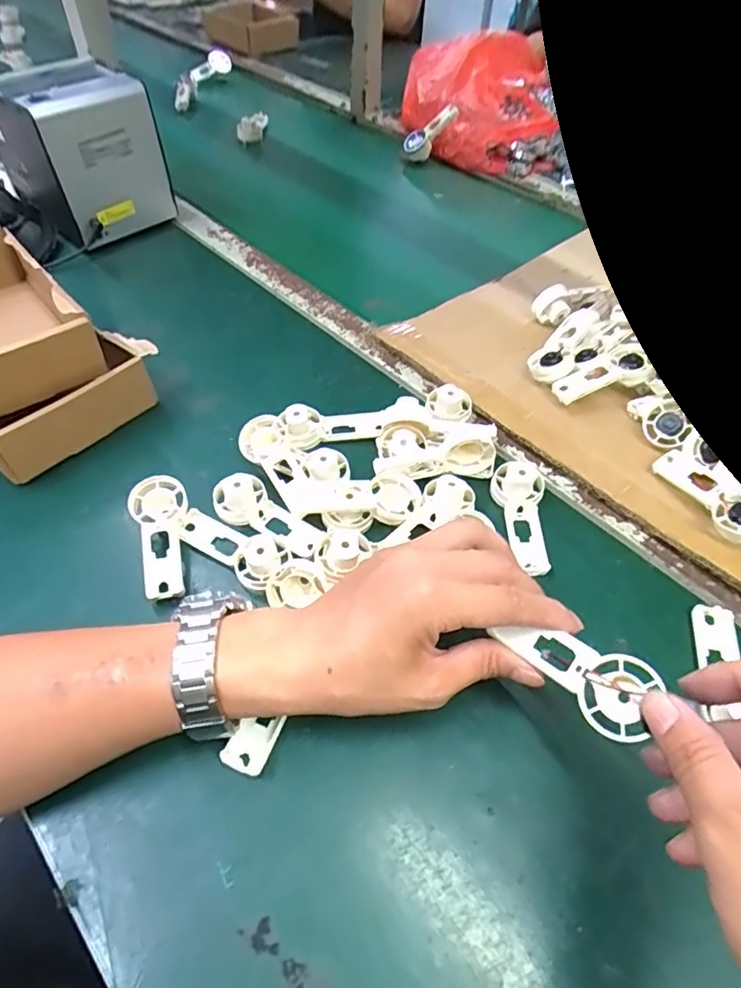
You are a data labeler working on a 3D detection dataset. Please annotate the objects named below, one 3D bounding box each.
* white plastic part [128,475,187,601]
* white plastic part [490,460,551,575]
[{"bbox_3d":[-0.147,0.032,0.398,0.037,0.032,0.090,-15,54,-11],"label":"white plastic part"},{"bbox_3d":[0.118,0.018,0.419,0.036,0.020,0.089,-6,66,-5],"label":"white plastic part"}]

